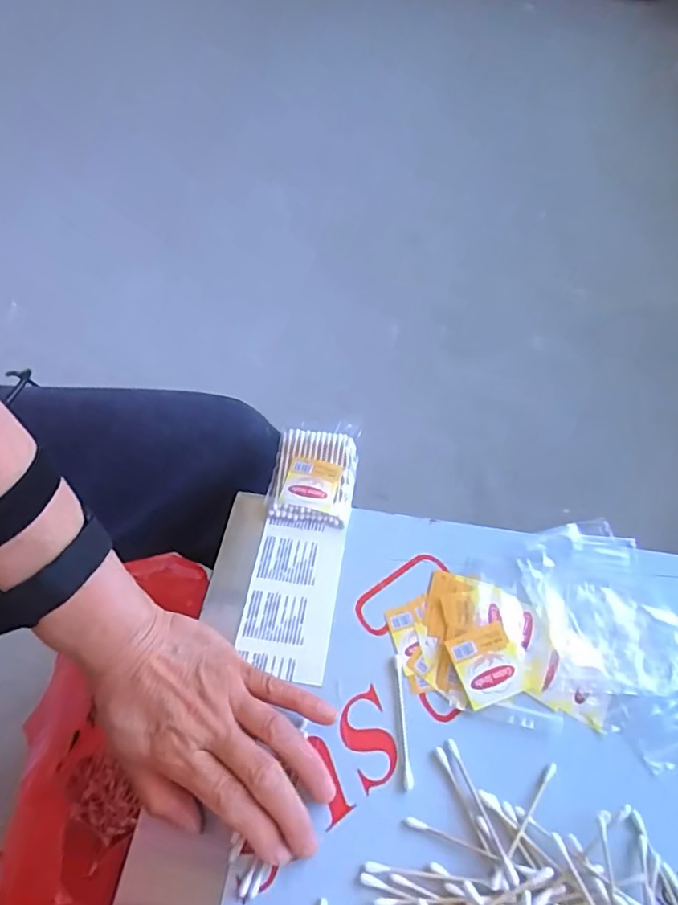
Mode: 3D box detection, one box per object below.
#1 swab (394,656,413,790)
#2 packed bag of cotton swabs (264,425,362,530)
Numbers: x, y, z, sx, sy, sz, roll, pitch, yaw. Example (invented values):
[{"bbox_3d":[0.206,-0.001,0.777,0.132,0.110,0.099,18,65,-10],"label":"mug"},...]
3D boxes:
[{"bbox_3d":[0.038,0.159,0.331,0.006,0.004,0.071,-3,56,2],"label":"swab"},{"bbox_3d":[-0.019,0.015,0.420,0.061,0.015,0.082,5,57,7],"label":"packed bag of cotton swabs"}]

